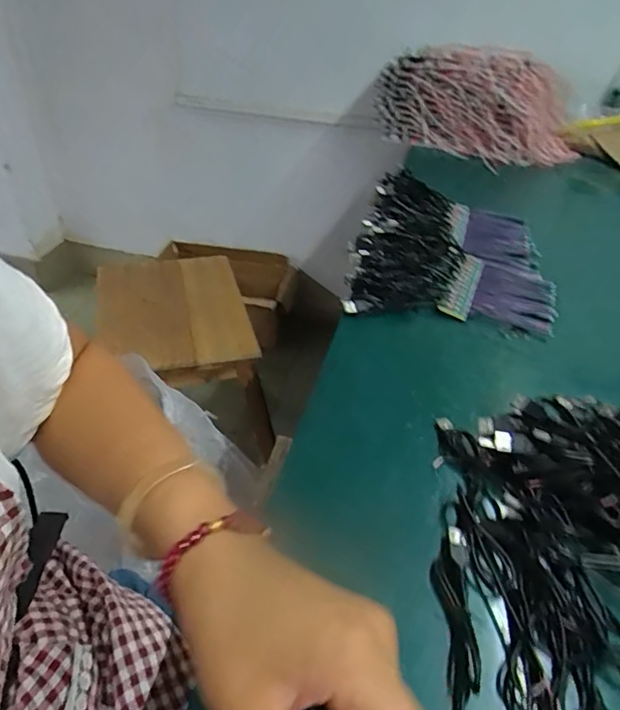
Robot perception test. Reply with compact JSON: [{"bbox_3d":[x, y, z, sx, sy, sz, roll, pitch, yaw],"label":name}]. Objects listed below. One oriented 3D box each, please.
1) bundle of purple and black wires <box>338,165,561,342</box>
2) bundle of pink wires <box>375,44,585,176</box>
[{"bbox_3d":[0.203,-0.158,0.698,0.259,0.070,0.398,10,39,9],"label":"bundle of purple and black wires"},{"bbox_3d":[0.355,-0.545,1.083,0.420,0.201,0.116,16,41,16],"label":"bundle of pink wires"}]

